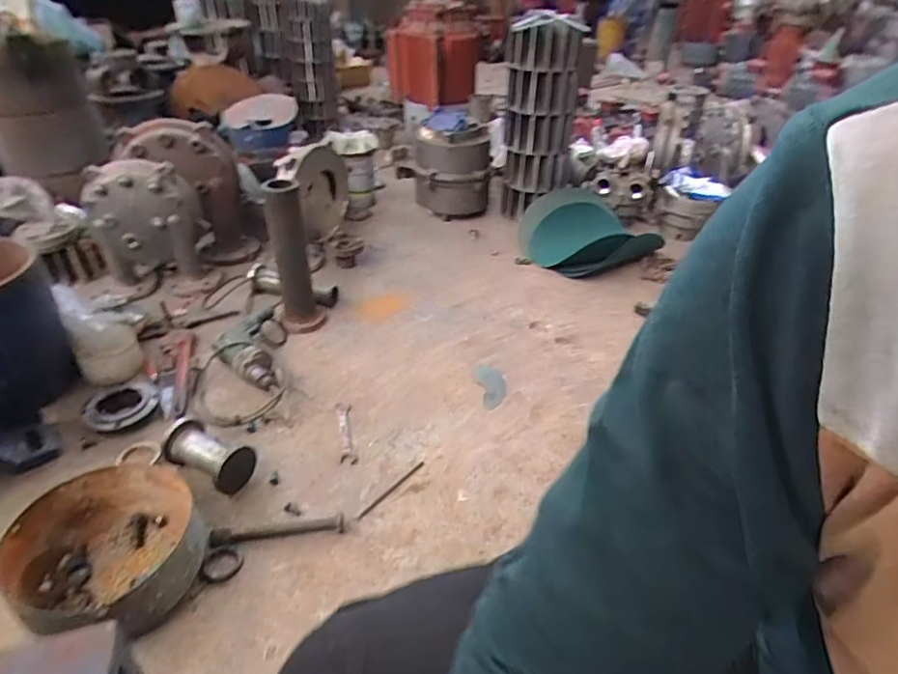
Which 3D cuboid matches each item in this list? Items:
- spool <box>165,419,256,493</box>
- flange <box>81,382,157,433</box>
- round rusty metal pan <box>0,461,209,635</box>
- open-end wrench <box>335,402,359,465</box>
[{"bbox_3d":[-0.440,0.220,1.013,0.167,0.084,0.074,21,39,23],"label":"spool"},{"bbox_3d":[-0.674,0.140,1.146,0.136,0.037,0.135,-7,37,-13],"label":"flange"},{"bbox_3d":[-0.511,0.330,0.840,0.250,0.105,0.247,2,36,-1],"label":"round rusty metal pan"},{"bbox_3d":[-0.211,0.194,1.131,0.033,0.008,0.174,-5,37,-12],"label":"open-end wrench"}]

